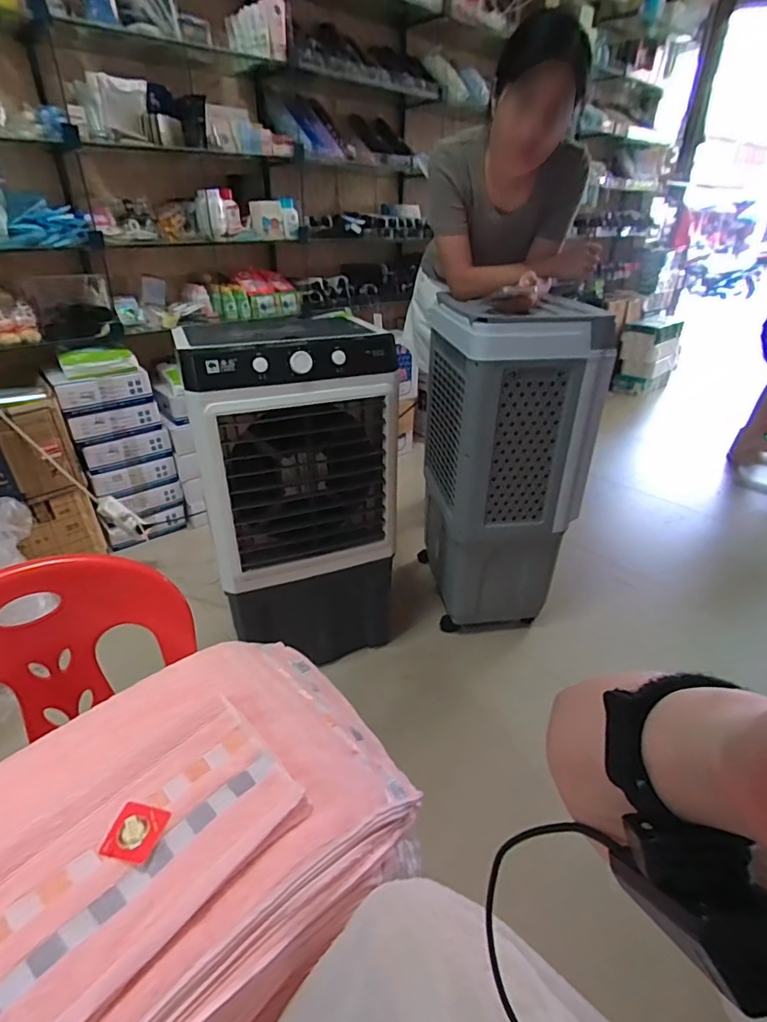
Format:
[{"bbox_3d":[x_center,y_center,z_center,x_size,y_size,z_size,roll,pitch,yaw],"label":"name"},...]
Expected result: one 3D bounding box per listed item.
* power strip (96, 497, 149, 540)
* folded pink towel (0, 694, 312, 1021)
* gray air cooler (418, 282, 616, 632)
[{"bbox_3d":[-0.807,0.022,1.569,0.066,0.175,0.041,-39,37,0],"label":"power strip"},{"bbox_3d":[-0.243,0.338,0.481,0.158,0.013,0.323,37,45,23],"label":"folded pink towel"},{"bbox_3d":[0.316,-0.105,1.390,0.383,0.830,0.375,3,30,3],"label":"gray air cooler"}]

